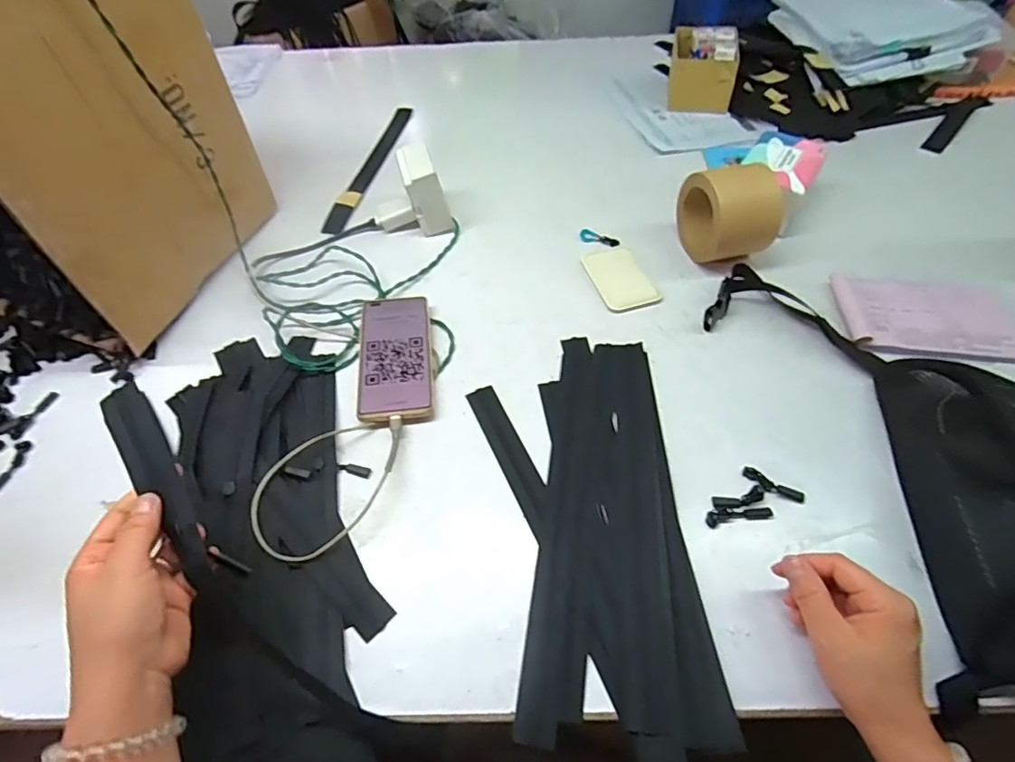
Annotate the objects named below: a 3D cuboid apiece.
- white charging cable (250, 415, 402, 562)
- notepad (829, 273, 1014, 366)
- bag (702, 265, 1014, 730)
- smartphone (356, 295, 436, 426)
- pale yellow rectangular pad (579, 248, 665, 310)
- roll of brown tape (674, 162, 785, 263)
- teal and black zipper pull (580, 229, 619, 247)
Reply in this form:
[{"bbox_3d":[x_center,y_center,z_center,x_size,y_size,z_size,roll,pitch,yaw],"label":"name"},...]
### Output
[{"bbox_3d":[-0.165,0.087,0.480,0.095,0.034,0.154,23,57,17],"label":"white charging cable"},{"bbox_3d":[0.494,-0.072,0.586,0.216,0.029,0.110,2,53,3],"label":"notepad"},{"bbox_3d":[0.367,0.022,0.478,0.213,0.088,0.445,-11,54,-7],"label":"bag"},{"bbox_3d":[-0.122,-0.027,0.572,0.079,0.018,0.171,-7,54,-4],"label":"smartphone"},{"bbox_3d":[0.139,-0.128,0.644,0.067,0.005,0.105,-15,55,-10],"label":"pale yellow rectangular pad"},{"bbox_3d":[0.266,-0.200,0.629,0.079,0.114,0.120,-11,53,-5],"label":"roll of brown tape"},{"bbox_3d":[0.122,-0.190,0.694,0.053,0.004,0.025,29,59,21],"label":"teal and black zipper pull"}]

